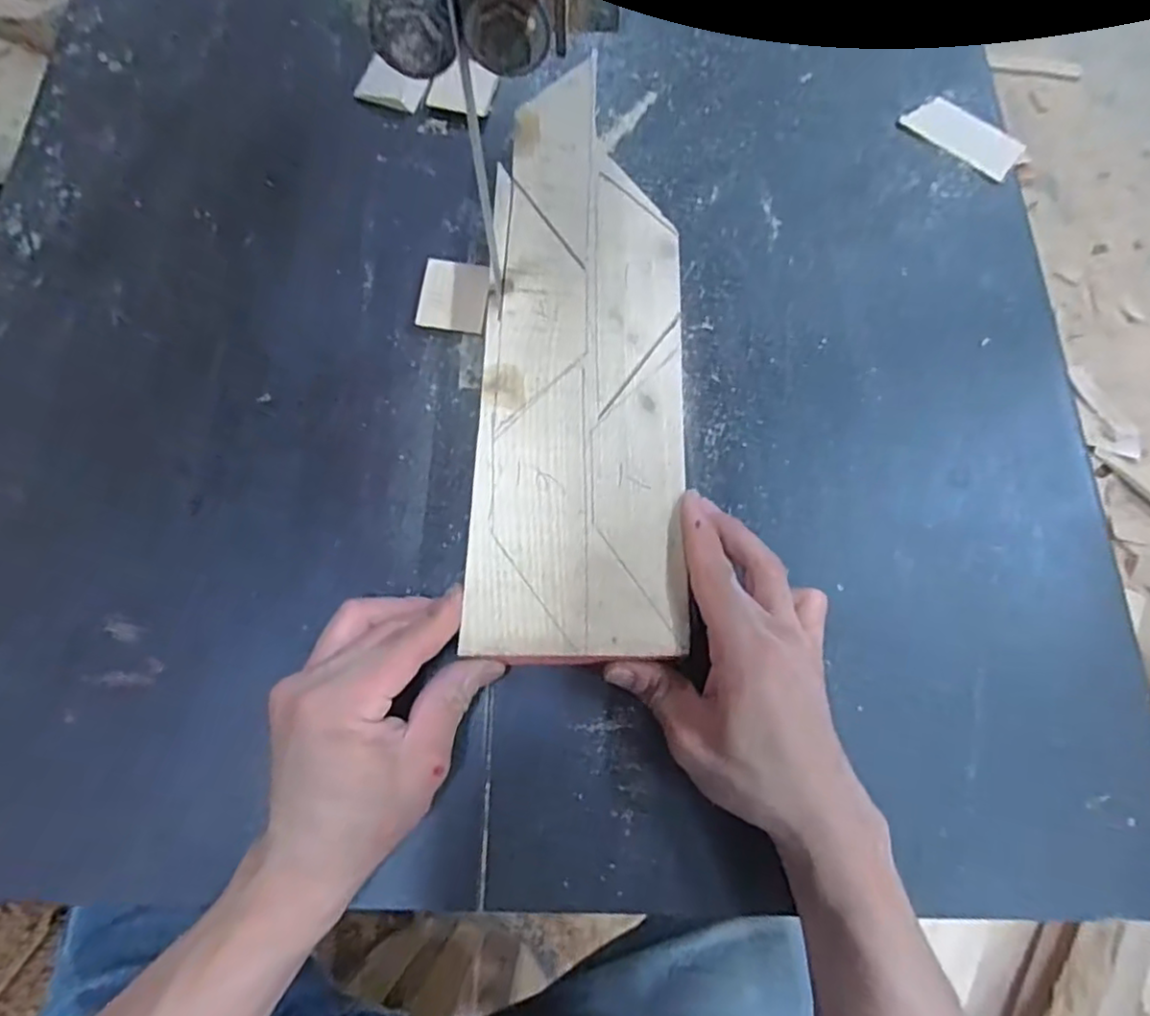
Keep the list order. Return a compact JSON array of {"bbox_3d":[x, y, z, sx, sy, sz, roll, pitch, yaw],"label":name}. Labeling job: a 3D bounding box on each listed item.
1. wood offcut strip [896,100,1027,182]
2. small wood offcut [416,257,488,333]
[{"bbox_3d":[0.277,-0.266,0.463,0.081,0.004,0.041,38,75,11],"label":"wood offcut strip"},{"bbox_3d":[-0.077,-0.135,0.415,0.042,0.008,0.048,8,72,2],"label":"small wood offcut"}]

